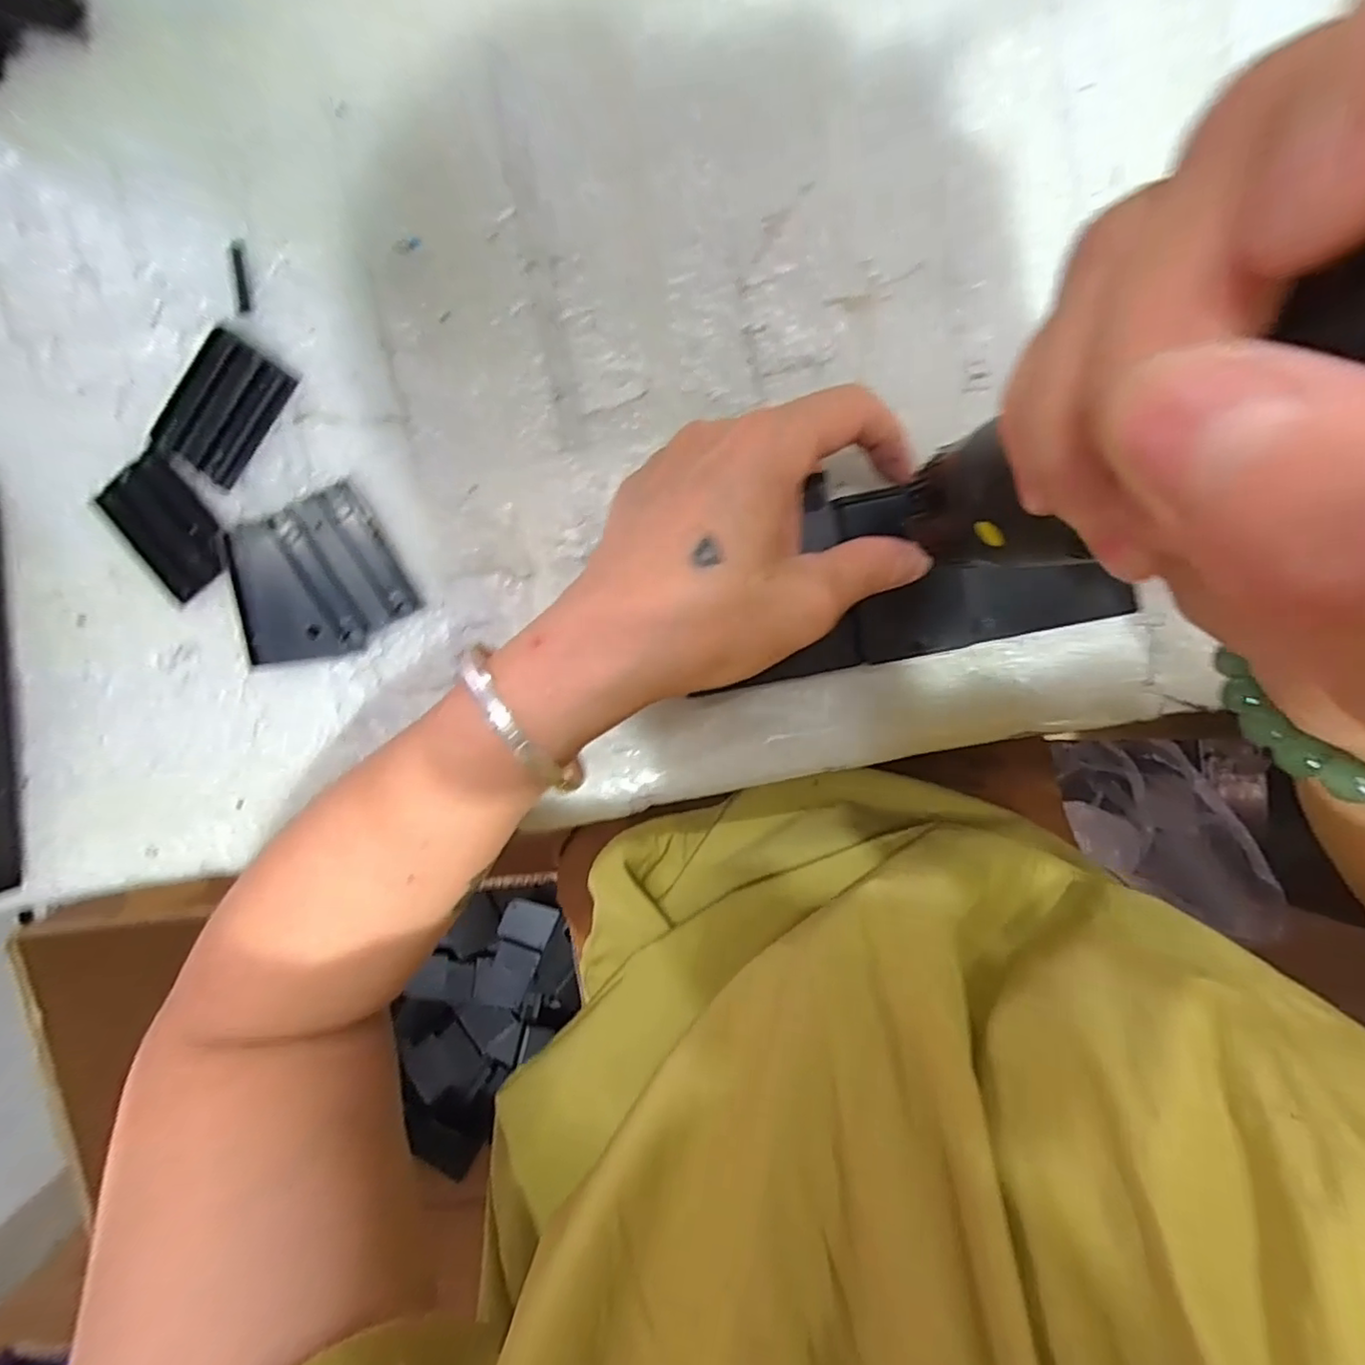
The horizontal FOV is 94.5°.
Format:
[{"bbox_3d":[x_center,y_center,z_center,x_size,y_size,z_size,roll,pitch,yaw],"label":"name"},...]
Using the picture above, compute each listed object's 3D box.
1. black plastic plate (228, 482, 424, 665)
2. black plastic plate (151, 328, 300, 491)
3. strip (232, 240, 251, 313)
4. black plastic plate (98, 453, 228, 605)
[{"bbox_3d":[-0.146,-0.039,0.248,0.066,0.015,0.055,-23,95,5],"label":"black plastic plate"},{"bbox_3d":[-0.178,-0.106,0.246,0.033,0.010,0.051,31,97,-2],"label":"black plastic plate"},{"bbox_3d":[-0.170,-0.156,0.243,0.005,0.004,0.026,-3,94,-7],"label":"strip"},{"bbox_3d":[-0.204,-0.062,0.252,0.036,0.007,0.050,-41,94,6],"label":"black plastic plate"}]

